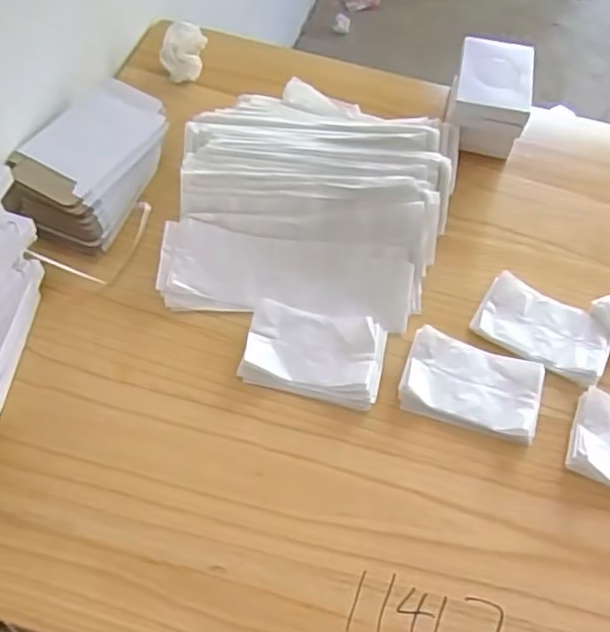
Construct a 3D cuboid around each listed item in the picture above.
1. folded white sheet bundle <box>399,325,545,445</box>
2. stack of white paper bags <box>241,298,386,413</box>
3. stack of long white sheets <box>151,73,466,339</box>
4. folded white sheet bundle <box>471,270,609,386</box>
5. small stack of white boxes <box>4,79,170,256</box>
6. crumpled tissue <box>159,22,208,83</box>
[{"bbox_3d":[0.160,0.067,0.618,0.128,0.018,0.084,18,58,9],"label":"folded white sheet bundle"},{"bbox_3d":[0.010,0.035,0.626,0.131,0.017,0.087,11,57,4],"label":"stack of white paper bags"},{"bbox_3d":[0.014,-0.148,0.713,0.291,0.062,0.319,7,57,1],"label":"stack of long white sheets"},{"bbox_3d":[0.244,0.011,0.655,0.128,0.019,0.082,28,60,14],"label":"folded white sheet bundle"},{"bbox_3d":[-0.239,-0.173,0.719,0.118,0.063,0.210,19,58,9],"label":"small stack of white boxes"},{"bbox_3d":[-0.160,-0.345,0.843,0.052,0.044,0.071,7,57,2],"label":"crumpled tissue"}]

